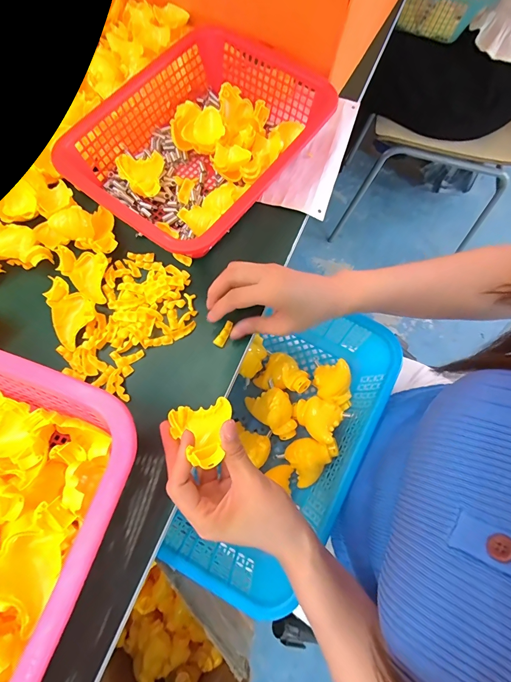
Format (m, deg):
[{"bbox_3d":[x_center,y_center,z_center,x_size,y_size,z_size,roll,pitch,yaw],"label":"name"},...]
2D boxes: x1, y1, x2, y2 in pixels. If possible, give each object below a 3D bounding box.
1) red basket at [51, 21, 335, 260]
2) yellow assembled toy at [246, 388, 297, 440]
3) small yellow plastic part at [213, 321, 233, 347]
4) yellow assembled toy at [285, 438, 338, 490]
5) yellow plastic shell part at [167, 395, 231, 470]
[{"bbox_3d":[-0.072,-0.237,0.390,0.203,0.062,0.280,41,77,11],"label":"red basket"},{"bbox_3d":[0.027,0.092,0.439,0.077,0.039,0.049,40,76,11],"label":"yellow assembled toy"},{"bbox_3d":[-0.034,-0.007,0.356,0.011,0.004,0.030,28,75,8],"label":"small yellow plastic part"},{"bbox_3d":[0.070,0.149,0.423,0.054,0.051,0.073,39,76,11],"label":"yellow assembled toy"},{"bbox_3d":[-0.041,0.076,0.282,0.058,0.035,0.058,7,58,-11],"label":"yellow plastic shell part"}]

